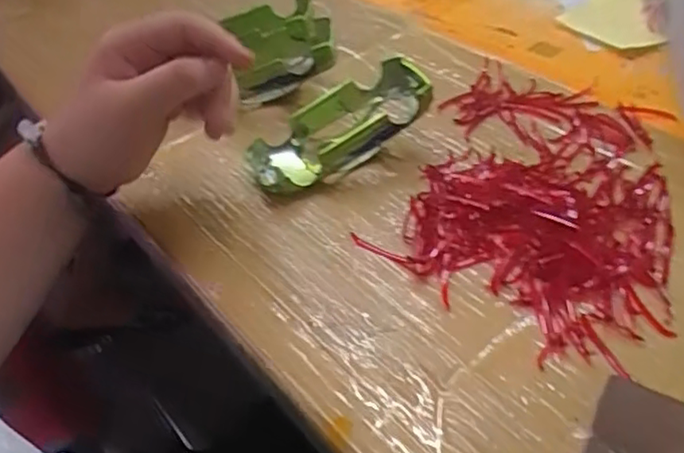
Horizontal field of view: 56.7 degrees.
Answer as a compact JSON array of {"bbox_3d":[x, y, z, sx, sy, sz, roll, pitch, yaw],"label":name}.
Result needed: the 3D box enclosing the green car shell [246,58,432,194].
[{"bbox_3d":[-0.002,-0.074,0.456,0.136,0.052,0.064,-19,44,-16],"label":"green car shell"}]

